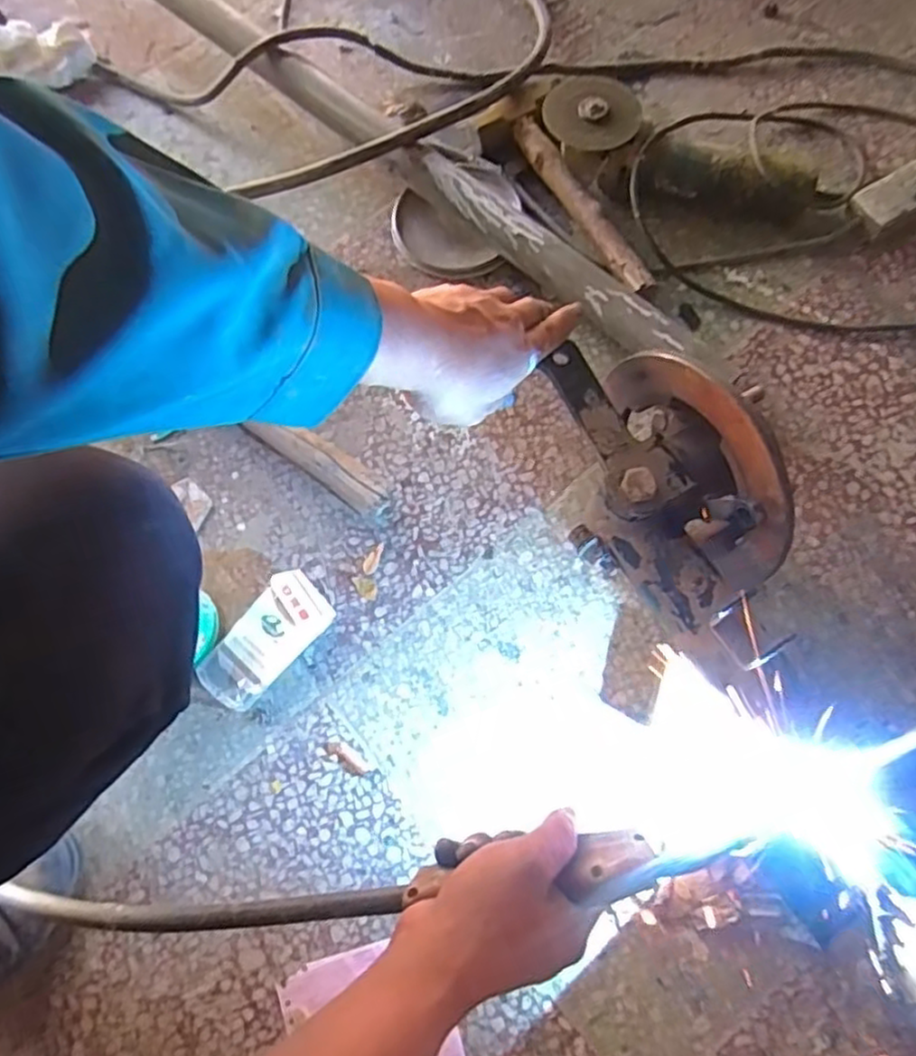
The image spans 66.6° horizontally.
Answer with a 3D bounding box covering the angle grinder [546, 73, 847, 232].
[{"bbox_3d":[0.242,-0.388,0.750,0.313,0.090,0.089,24,73,11],"label":"angle grinder"}]

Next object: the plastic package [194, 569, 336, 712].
[{"bbox_3d":[-0.175,0.103,0.635,0.062,0.021,0.127,40,76,15],"label":"plastic package"}]

